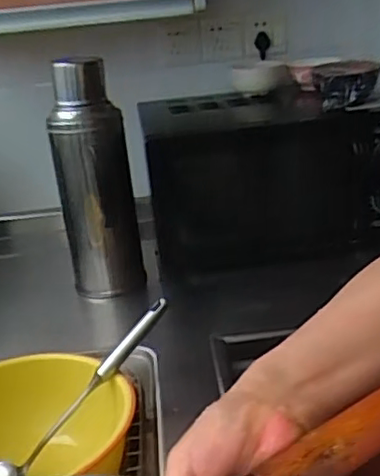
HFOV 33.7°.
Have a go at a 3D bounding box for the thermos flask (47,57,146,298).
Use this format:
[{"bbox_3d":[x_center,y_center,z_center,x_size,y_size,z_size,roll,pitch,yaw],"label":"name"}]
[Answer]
[{"bbox_3d":[-0.163,-0.096,1.085,0.128,0.404,0.113,-9,23,-11],"label":"thermos flask"}]

